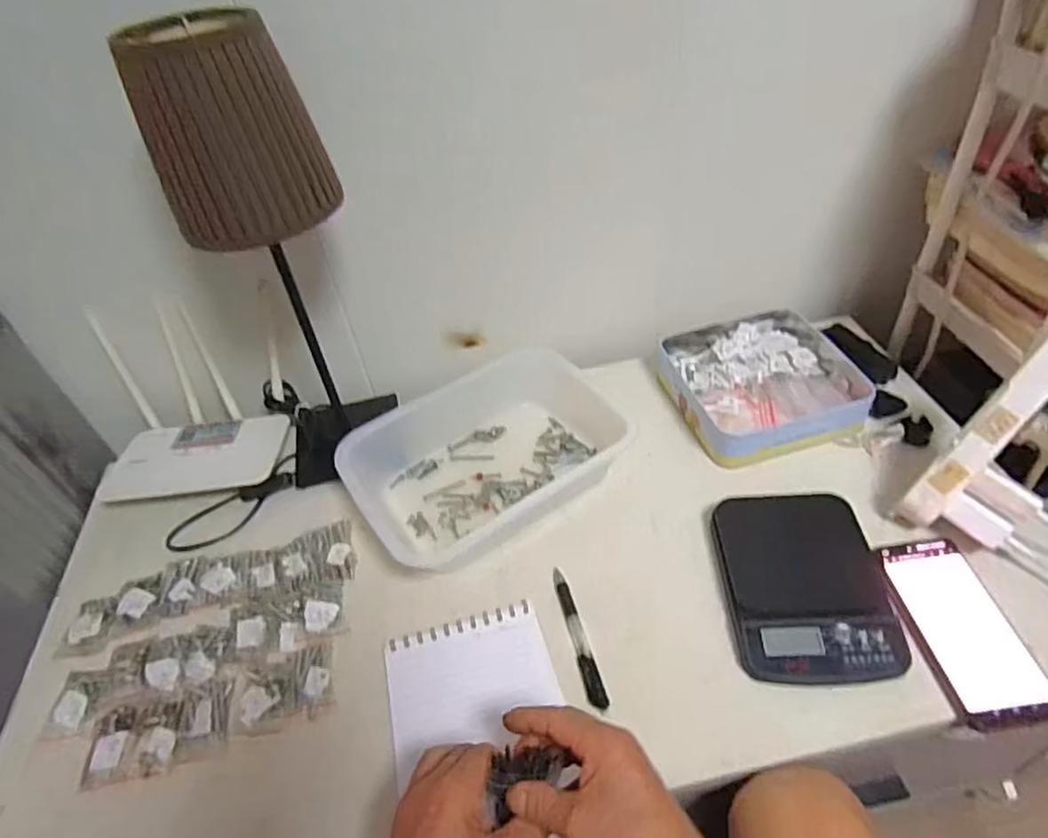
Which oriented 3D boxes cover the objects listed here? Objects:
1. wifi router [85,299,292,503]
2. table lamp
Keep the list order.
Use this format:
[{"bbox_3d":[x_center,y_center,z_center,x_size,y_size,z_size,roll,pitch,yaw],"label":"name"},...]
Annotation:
[{"bbox_3d":[-0.380,-0.017,0.716,0.188,0.145,0.169,-6,44,2],"label":"wifi router"},{"bbox_3d":[-0.223,-0.131,0.600,0.128,0.430,0.121,-22,46,-15],"label":"table lamp"}]

